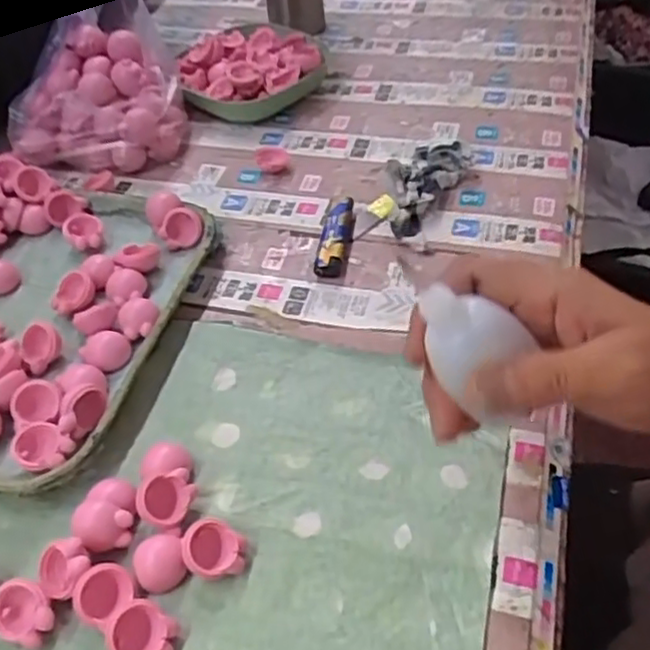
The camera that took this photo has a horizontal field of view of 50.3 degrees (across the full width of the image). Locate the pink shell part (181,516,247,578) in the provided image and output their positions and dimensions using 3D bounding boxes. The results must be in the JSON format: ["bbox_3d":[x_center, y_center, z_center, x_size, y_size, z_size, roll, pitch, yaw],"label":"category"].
[{"bbox_3d":[-0.057,0.115,0.357,0.030,0.021,0.027,-15,48,-9],"label":"pink shell part"}]

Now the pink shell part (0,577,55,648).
[{"bbox_3d":[-0.149,0.143,0.340,0.031,0.020,0.026,33,56,29],"label":"pink shell part"}]

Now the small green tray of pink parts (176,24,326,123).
[{"bbox_3d":[-0.069,-0.233,0.627,0.136,0.056,0.094,-14,48,-11],"label":"small green tray of pink parts"}]

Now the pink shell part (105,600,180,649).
[{"bbox_3d":[-0.087,0.148,0.330,0.030,0.020,0.025,-1,47,2],"label":"pink shell part"}]

